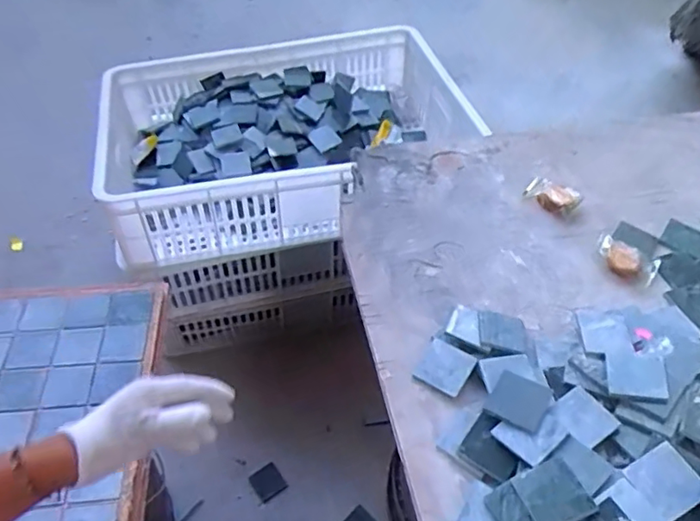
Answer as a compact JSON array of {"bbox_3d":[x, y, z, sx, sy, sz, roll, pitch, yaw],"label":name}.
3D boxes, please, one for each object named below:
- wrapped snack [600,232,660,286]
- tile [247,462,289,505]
[{"bbox_3d":[0.342,-0.002,0.697,0.074,0.015,0.053,26,54,18],"label":"wrapped snack"},{"bbox_3d":[-0.144,0.389,0.992,0.052,0.010,0.055,-30,58,-25],"label":"tile"}]

